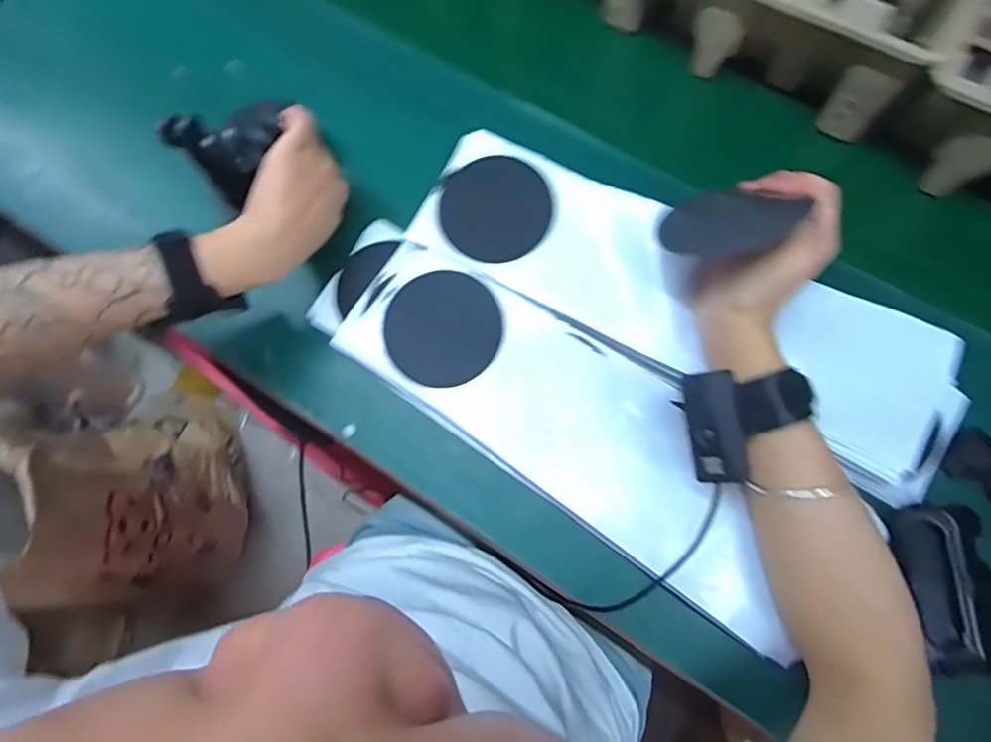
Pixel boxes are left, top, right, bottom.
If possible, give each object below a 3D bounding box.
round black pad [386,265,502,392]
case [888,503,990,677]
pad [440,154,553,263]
[{"bbox_3d":[-0.041,-0.035,0.442,0.087,0.010,0.089,-1,73,2],"label":"round black pad"},{"bbox_3d":[0.316,0.151,0.396,0.040,0.035,0.107,-4,73,1],"label":"case"},{"bbox_3d":[0.001,-0.132,0.463,0.084,0.005,0.084,0,91,3],"label":"pad"}]

